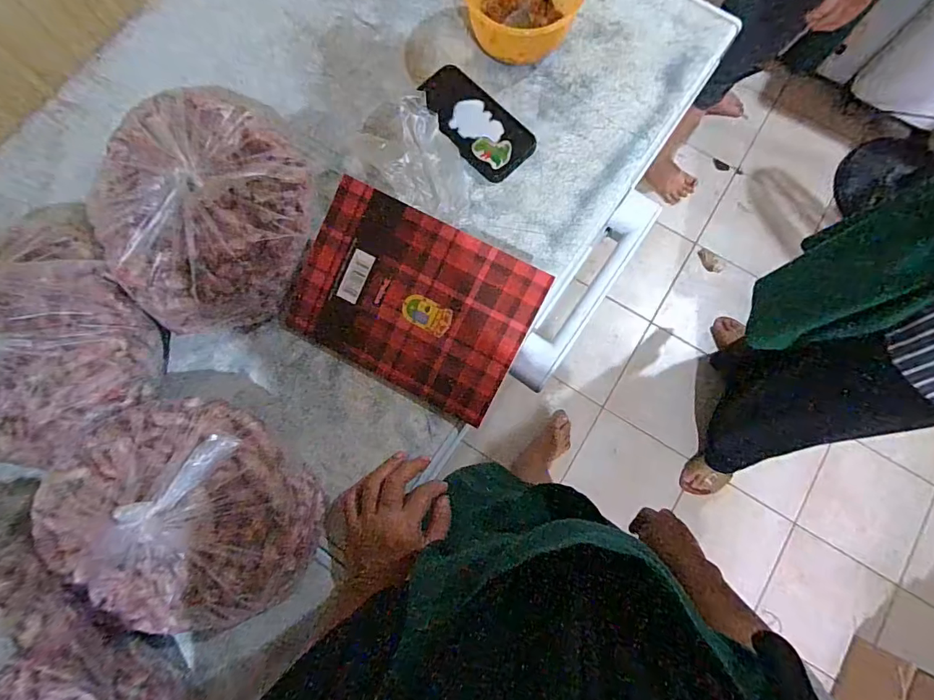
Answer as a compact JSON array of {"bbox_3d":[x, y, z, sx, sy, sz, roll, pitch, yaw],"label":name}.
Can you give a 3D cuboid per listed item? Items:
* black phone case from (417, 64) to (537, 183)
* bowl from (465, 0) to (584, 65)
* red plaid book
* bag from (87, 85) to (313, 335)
[{"bbox_3d":[0.008,-0.275,0.550,0.080,0.010,0.150,-43,89,-12],"label":"black phone case"},{"bbox_3d":[0.067,-0.408,0.546,0.134,0.066,0.131,0,79,0],"label":"bowl"},{"bbox_3d":[-0.058,-0.050,0.481,0.241,0.008,0.173,28,101,6],"label":"red plaid book"},{"bbox_3d":[-0.262,-0.144,0.481,0.200,0.114,0.223,-19,79,-4],"label":"bag"}]

